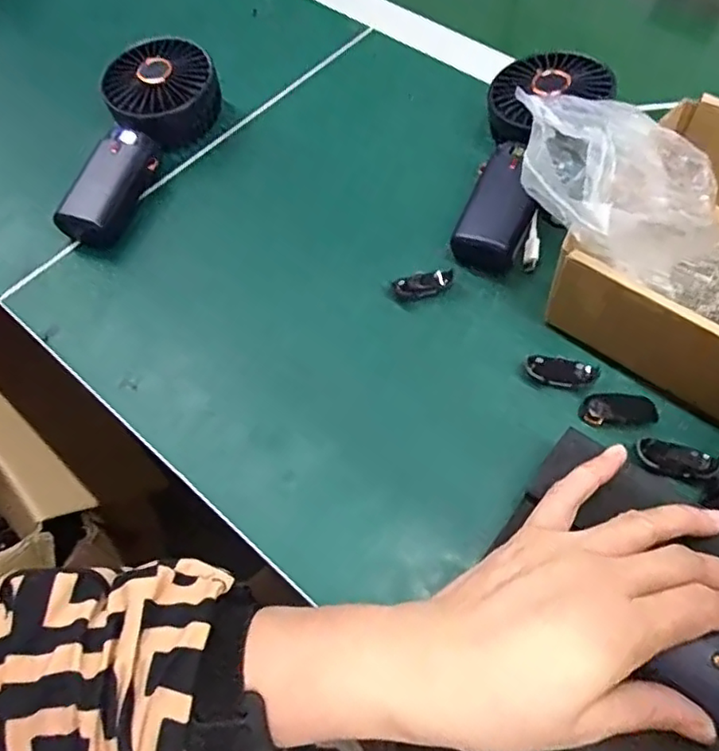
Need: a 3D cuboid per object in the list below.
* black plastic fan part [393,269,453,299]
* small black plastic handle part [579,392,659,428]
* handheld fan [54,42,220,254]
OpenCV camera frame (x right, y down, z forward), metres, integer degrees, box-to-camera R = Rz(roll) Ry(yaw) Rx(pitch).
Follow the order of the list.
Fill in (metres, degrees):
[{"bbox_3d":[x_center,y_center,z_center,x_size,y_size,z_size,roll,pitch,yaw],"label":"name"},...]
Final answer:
[{"bbox_3d":[0.043,-0.061,0.417,0.040,0.007,0.018,-24,62,-10],"label":"black plastic fan part"},{"bbox_3d":[0.150,0.020,0.365,0.042,0.006,0.018,-2,61,3],"label":"small black plastic handle part"},{"bbox_3d":[-0.175,-0.183,0.478,0.086,0.049,0.184,21,78,15],"label":"handheld fan"}]

